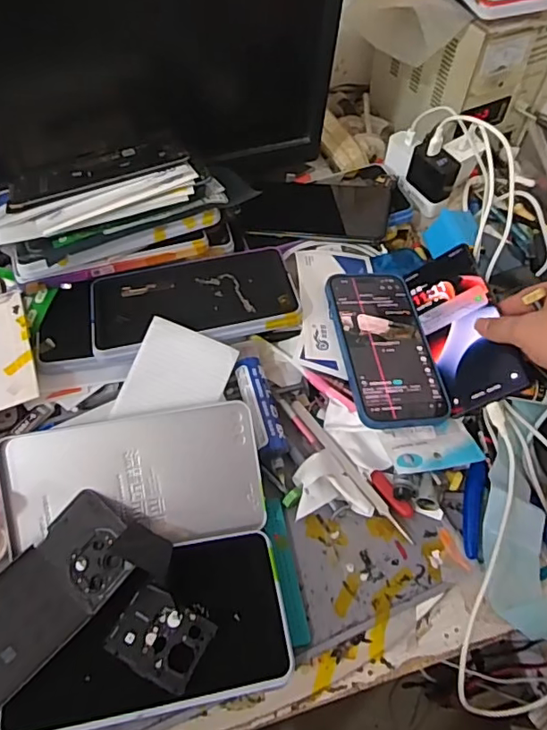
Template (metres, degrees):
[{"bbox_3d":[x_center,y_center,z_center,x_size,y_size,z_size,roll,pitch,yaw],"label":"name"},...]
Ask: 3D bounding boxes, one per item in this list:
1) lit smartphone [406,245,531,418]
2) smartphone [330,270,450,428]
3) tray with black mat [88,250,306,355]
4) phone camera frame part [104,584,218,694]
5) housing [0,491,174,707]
[{"bbox_3d":[0.170,-0.037,0.483,0.064,0.008,0.159,-28,53,27],"label":"lit smartphone"},{"bbox_3d":[0.101,-0.019,0.484,0.081,0.007,0.163,-3,58,-10],"label":"smartphone"},{"bbox_3d":[-0.074,-0.063,0.498,0.184,0.019,0.107,-12,51,-6],"label":"tray with black mat"},{"bbox_3d":[-0.076,0.184,0.365,0.063,0.007,0.052,23,58,13],"label":"phone camera frame part"},{"bbox_3d":[-0.159,0.163,0.363,0.083,0.016,0.167,39,66,23],"label":"housing"}]

